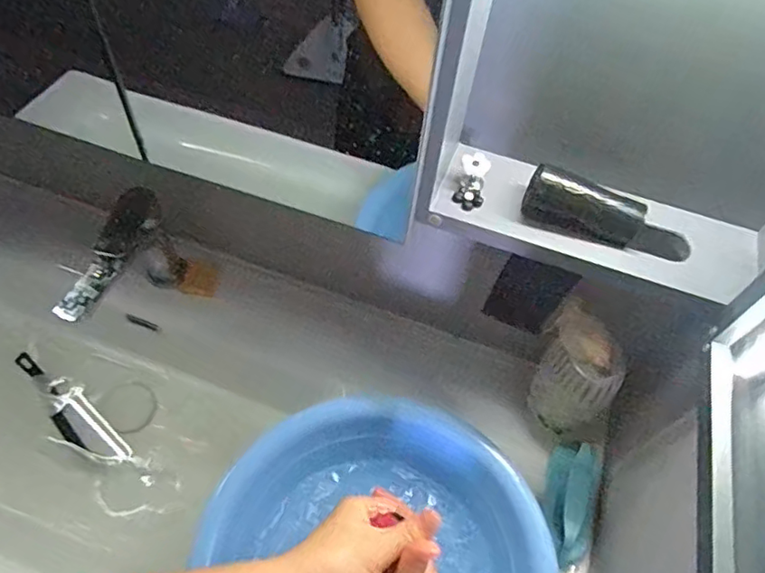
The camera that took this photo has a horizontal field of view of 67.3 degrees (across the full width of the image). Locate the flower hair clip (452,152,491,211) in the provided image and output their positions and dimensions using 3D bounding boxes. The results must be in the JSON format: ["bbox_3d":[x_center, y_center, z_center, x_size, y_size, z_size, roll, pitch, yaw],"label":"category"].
[{"bbox_3d":[0.070,-0.082,0.451,0.022,0.015,0.043,13,95,4],"label":"flower hair clip"}]

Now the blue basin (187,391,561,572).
[{"bbox_3d":[-0.005,0.268,0.550,0.302,0.094,0.293,2,56,-4],"label":"blue basin"}]

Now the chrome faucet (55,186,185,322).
[{"bbox_3d":[-0.313,-0.009,0.702,0.052,0.171,0.169,18,57,7],"label":"chrome faucet"}]

